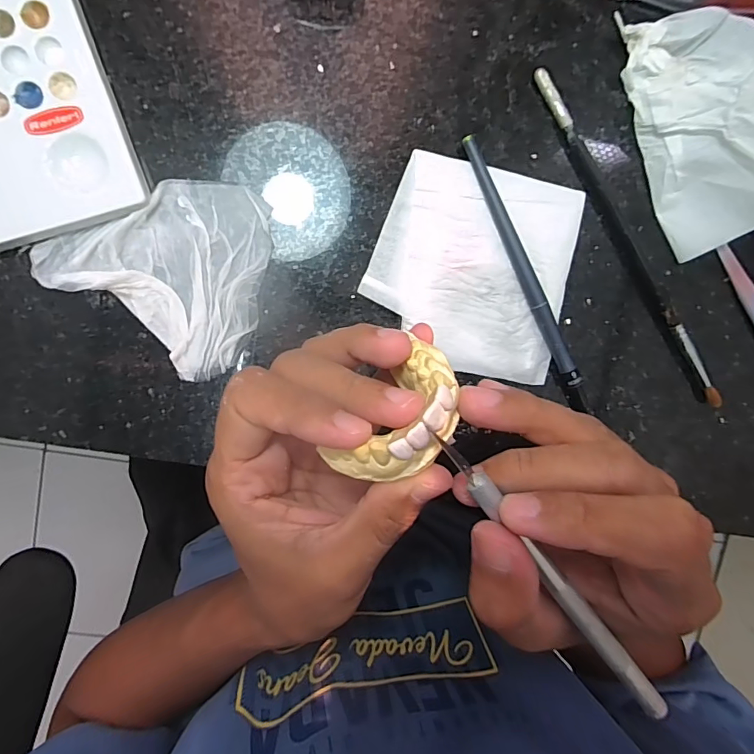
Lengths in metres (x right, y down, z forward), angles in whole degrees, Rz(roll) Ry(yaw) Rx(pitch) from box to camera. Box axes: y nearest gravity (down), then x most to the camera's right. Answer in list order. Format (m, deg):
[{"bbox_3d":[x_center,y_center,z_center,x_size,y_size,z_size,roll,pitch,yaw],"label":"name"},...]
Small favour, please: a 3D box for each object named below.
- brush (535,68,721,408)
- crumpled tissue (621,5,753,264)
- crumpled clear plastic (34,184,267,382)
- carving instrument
[{"bbox_3d":[0.128,-0.064,0.226,0.008,0.007,0.185,-34,100,-1],"label":"brush"},{"bbox_3d":[0.167,-0.121,0.208,0.082,0.036,0.103,-28,100,-2],"label":"crumpled tissue"},{"bbox_3d":[-0.089,-0.052,0.203,0.090,0.010,0.083,32,93,-10],"label":"crumpled clear plastic"},{"bbox_3d":[0.058,0.067,0.149,0.007,0.005,0.130,-38,101,-1],"label":"carving instrument"}]

